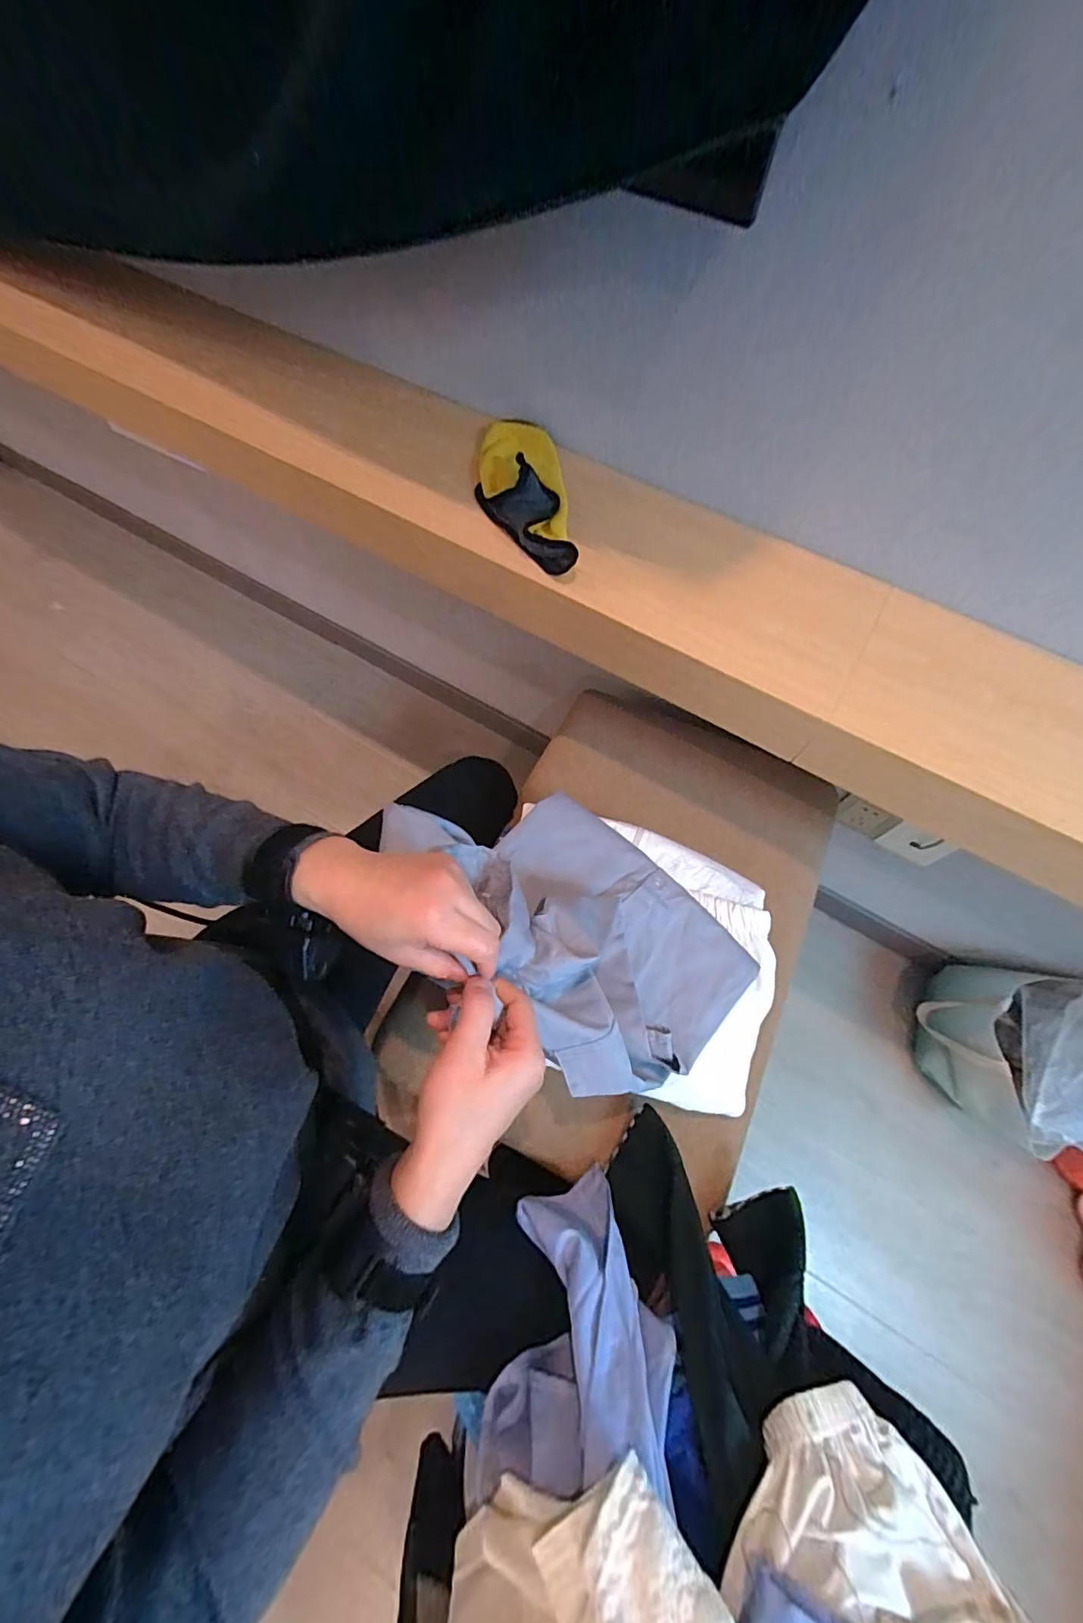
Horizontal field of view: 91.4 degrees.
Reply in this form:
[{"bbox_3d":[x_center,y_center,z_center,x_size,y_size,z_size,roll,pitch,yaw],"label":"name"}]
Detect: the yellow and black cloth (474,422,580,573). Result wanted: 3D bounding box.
[{"bbox_3d":[-0.021,-0.349,0.584,0.094,0.049,0.218,-11,64,-6],"label":"yellow and black cloth"}]

